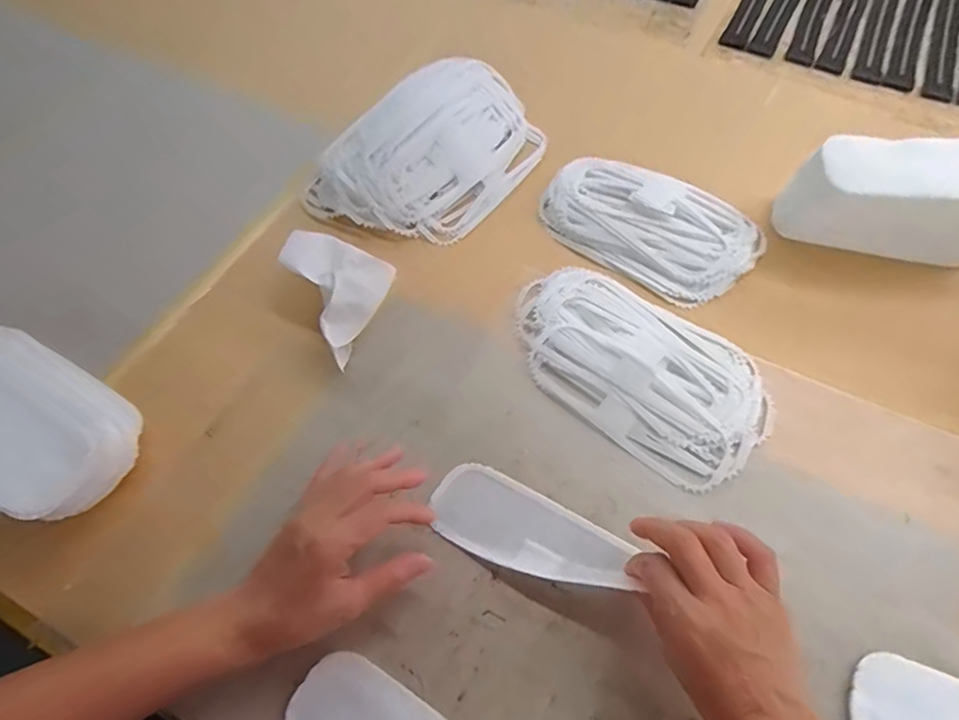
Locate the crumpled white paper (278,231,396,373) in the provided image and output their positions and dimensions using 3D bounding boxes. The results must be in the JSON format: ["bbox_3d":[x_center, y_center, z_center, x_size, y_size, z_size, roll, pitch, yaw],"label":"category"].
[{"bbox_3d":[-0.125,-0.072,0.515,0.092,0.042,0.142,-31,66,-13],"label":"crumpled white paper"}]

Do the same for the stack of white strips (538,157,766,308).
[{"bbox_3d":[0.173,-0.144,0.556,0.210,0.021,0.123,34,69,17],"label":"stack of white strips"}]

